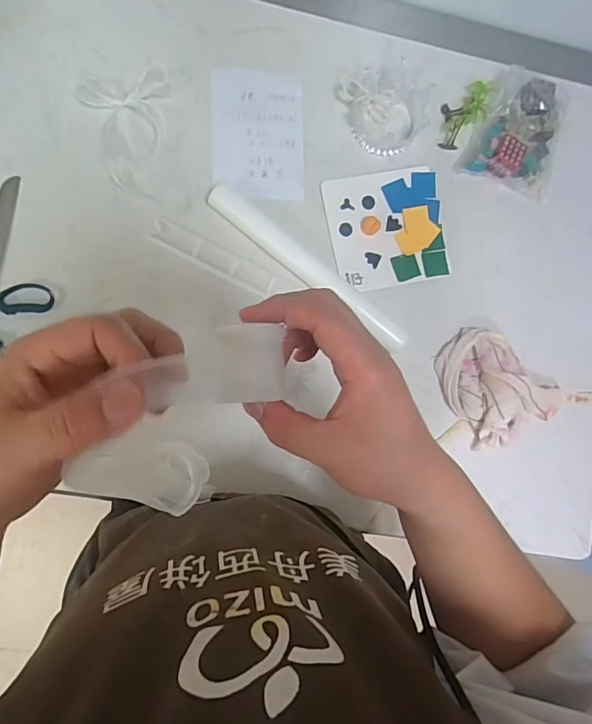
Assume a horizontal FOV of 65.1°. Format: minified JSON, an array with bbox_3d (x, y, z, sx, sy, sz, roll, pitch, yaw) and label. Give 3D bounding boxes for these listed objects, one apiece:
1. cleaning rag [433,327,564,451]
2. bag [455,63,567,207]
[{"bbox_3d":[0.286,0.028,0.649,0.153,0.049,0.172,-33,92,-7],"label":"cleaning rag"},{"bbox_3d":[0.333,-0.345,0.676,0.135,0.037,0.168,19,85,-6],"label":"bag"}]

